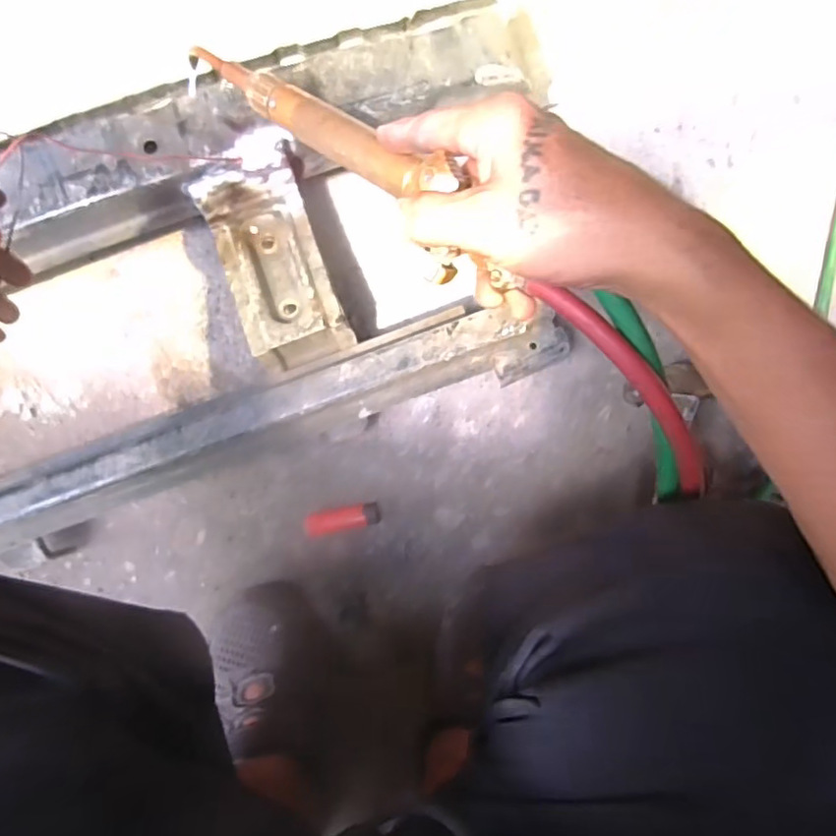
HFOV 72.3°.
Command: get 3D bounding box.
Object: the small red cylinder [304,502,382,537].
[{"bbox_3d":[-0.082,0.111,0.628,0.081,0.017,0.026,-10,90,2],"label":"small red cylinder"}]

